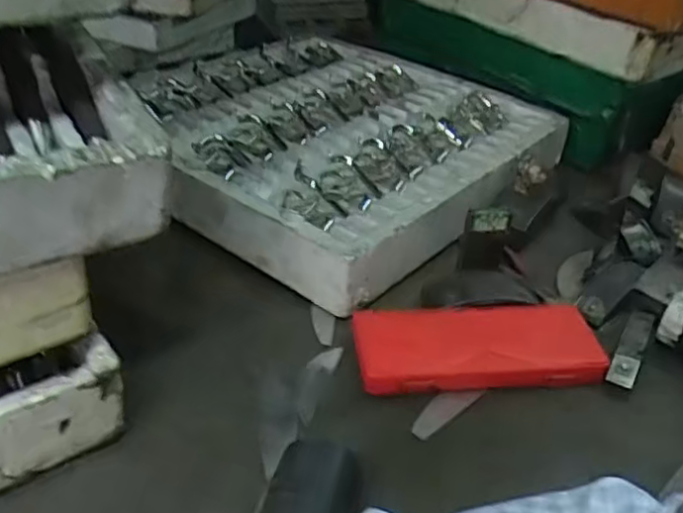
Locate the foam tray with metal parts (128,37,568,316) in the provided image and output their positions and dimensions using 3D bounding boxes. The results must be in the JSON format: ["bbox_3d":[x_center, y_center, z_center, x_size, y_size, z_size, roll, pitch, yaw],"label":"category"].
[{"bbox_3d":[-0.008,-0.161,0.986,0.491,0.103,0.529,26,40,26],"label":"foam tray with metal parts"}]

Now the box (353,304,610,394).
[{"bbox_3d":[0.143,0.093,0.708,0.257,0.032,0.102,-1,35,-9],"label":"box"}]

